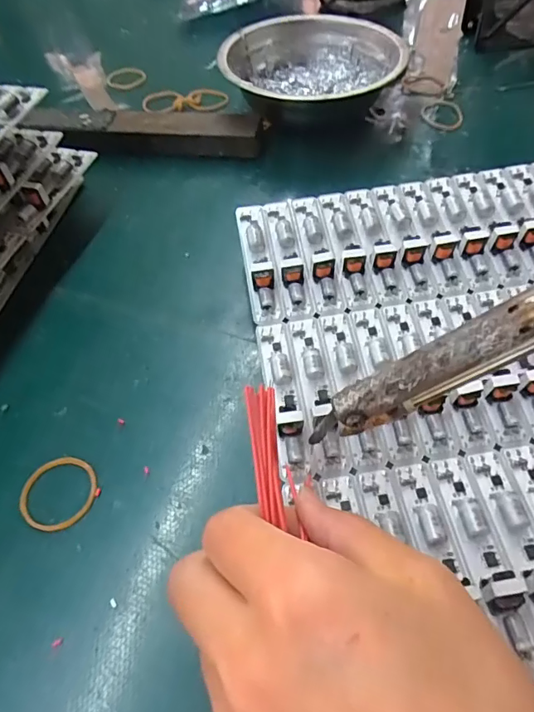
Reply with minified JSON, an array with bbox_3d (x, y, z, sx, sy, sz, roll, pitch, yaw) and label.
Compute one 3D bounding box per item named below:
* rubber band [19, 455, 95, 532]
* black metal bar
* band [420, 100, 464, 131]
[{"bbox_3d":[-0.086,0.056,0.202,0.030,0.004,0.031,-2,53,3],"label":"rubber band"},{"bbox_3d":[-0.089,-0.159,0.348,0.170,0.022,0.029,5,54,8],"label":"black metal bar"},{"bbox_3d":[0.124,-0.172,0.348,0.028,0.004,0.039,8,55,11],"label":"band"}]

